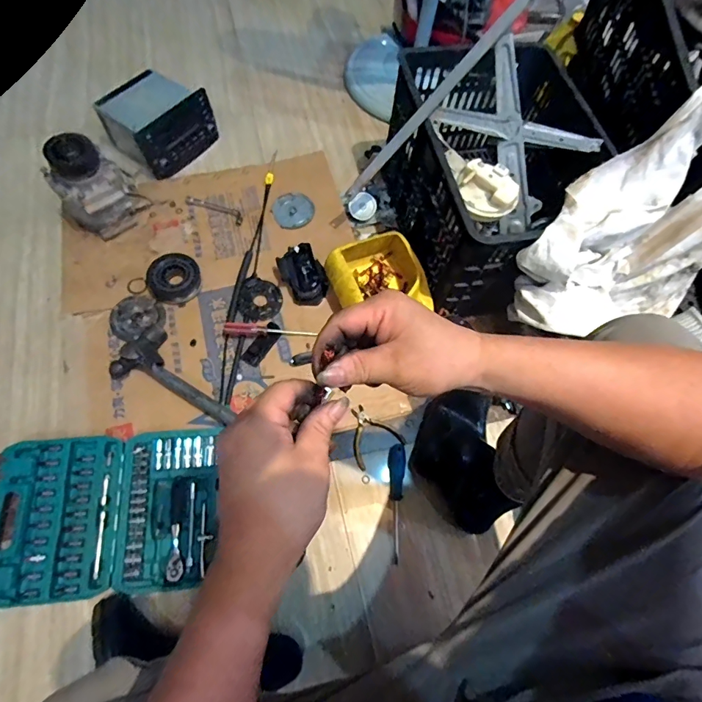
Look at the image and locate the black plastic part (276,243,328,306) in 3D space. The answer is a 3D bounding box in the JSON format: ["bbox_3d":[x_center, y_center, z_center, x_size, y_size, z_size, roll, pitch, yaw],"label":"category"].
[{"bbox_3d":[-0.100,-0.156,0.869,0.084,0.060,0.117,-23,68,-10],"label":"black plastic part"}]

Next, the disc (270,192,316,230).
[{"bbox_3d":[-0.136,-0.330,0.968,0.092,0.010,0.099,2,66,-5],"label":"disc"}]

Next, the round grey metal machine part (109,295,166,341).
[{"bbox_3d":[-0.432,-0.066,0.840,0.098,0.024,0.100,2,66,-5],"label":"round grey metal machine part"}]

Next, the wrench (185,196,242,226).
[{"bbox_3d":[-0.320,-0.335,0.976,0.151,0.011,0.034,26,67,6],"label":"wrench"}]

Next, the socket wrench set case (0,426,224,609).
[{"bbox_3d":[-0.413,0.268,0.692,0.364,0.048,0.250,-4,67,-7],"label":"socket wrench set case"}]

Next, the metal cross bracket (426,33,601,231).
[{"bbox_3d":[0.290,-0.372,0.768,0.289,0.253,0.107,24,66,5],"label":"metal cross bracket"}]

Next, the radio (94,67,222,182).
[{"bbox_3d":[-0.466,-0.558,1.012,0.193,0.123,0.208,36,71,15],"label":"radio"}]

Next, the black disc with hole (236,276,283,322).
[{"bbox_3d":[-0.192,-0.108,0.866,0.091,0.004,0.091,2,76,-9],"label":"black disc with hole"}]

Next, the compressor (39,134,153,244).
[{"bbox_3d":[-0.542,-0.344,0.873,0.163,0.197,0.106,-37,71,-15],"label":"compressor"}]

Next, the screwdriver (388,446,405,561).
[{"bbox_3d":[0.080,0.265,0.742,0.027,0.035,0.200,6,66,-3],"label":"screwdriver"}]

